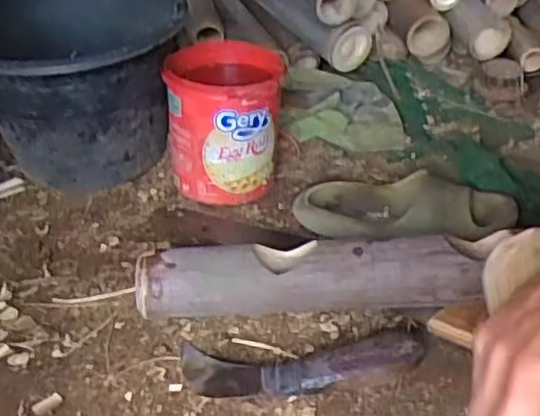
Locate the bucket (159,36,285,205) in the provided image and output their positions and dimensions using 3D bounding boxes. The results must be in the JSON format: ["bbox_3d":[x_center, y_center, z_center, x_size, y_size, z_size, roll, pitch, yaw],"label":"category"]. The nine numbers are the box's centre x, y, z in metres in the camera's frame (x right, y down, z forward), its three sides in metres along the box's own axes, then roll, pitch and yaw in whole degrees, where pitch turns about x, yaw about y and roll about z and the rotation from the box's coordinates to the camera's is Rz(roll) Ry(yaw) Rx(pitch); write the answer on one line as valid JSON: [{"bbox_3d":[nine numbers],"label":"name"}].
[{"bbox_3d":[-0.056,-0.105,0.837,0.128,0.163,0.137,0,37,0],"label":"bucket"}]

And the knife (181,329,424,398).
[{"bbox_3d":[0.028,0.136,0.613,0.219,0.040,0.070,-1,37,-1],"label":"knife"}]

